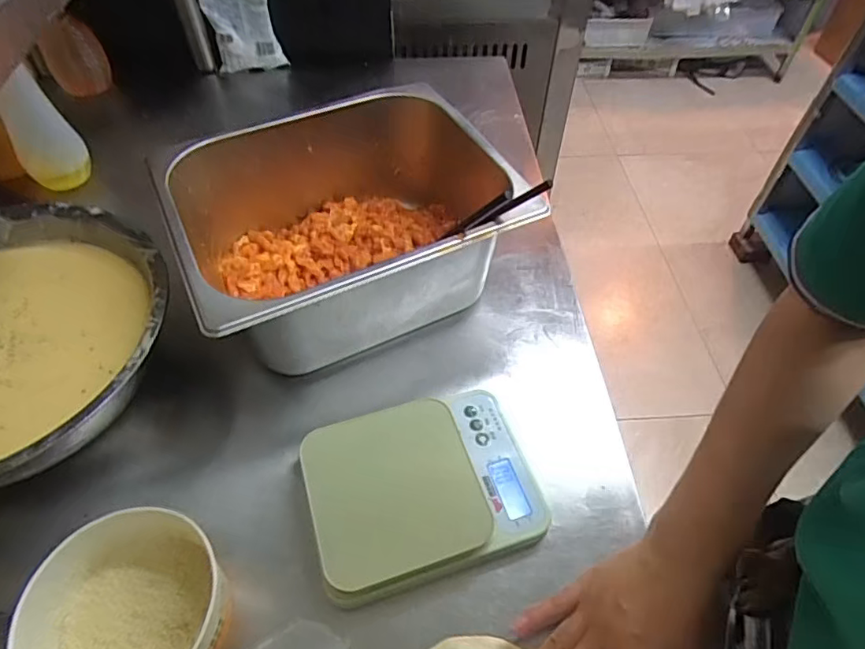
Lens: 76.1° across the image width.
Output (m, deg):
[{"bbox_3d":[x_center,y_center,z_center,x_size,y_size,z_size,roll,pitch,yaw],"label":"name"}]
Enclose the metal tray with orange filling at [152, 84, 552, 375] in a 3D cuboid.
[{"bbox_3d":[-0.081,-0.101,0.599,0.347,0.156,0.275,-20,55,-17],"label":"metal tray with orange filling"}]

